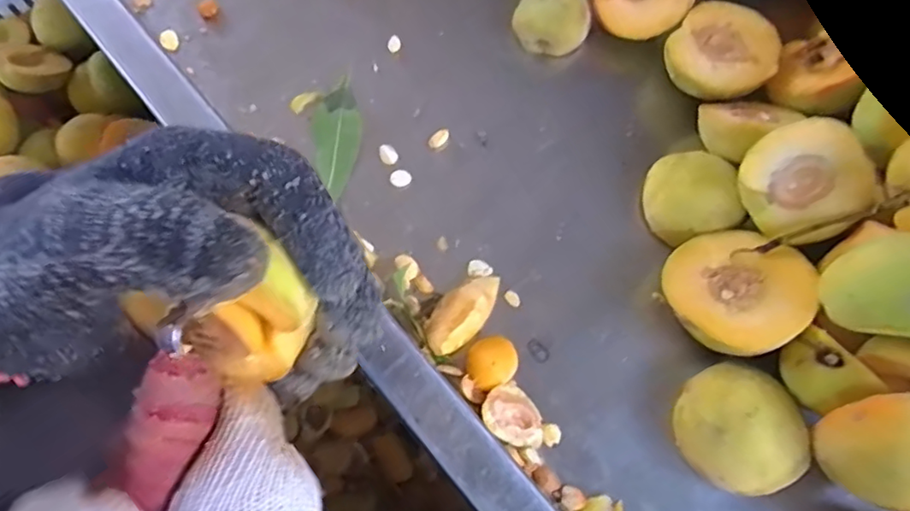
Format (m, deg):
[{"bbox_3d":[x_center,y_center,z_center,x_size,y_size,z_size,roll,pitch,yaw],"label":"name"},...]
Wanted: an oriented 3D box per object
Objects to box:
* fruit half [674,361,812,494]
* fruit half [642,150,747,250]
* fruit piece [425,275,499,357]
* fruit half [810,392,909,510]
[{"bbox_3d":[0.143,0.087,0.293,0.052,0.037,0.061,-10,71,-3],"label":"fruit half"},{"bbox_3d":[0.135,-0.035,0.338,0.046,0.030,0.054,-16,71,-5],"label":"fruit half"},{"bbox_3d":[0.004,0.032,0.323,0.027,0.021,0.053,43,76,14],"label":"fruit piece"},{"bbox_3d":[0.194,0.087,0.255,0.022,0.061,0.054,-23,96,-46],"label":"fruit half"}]

